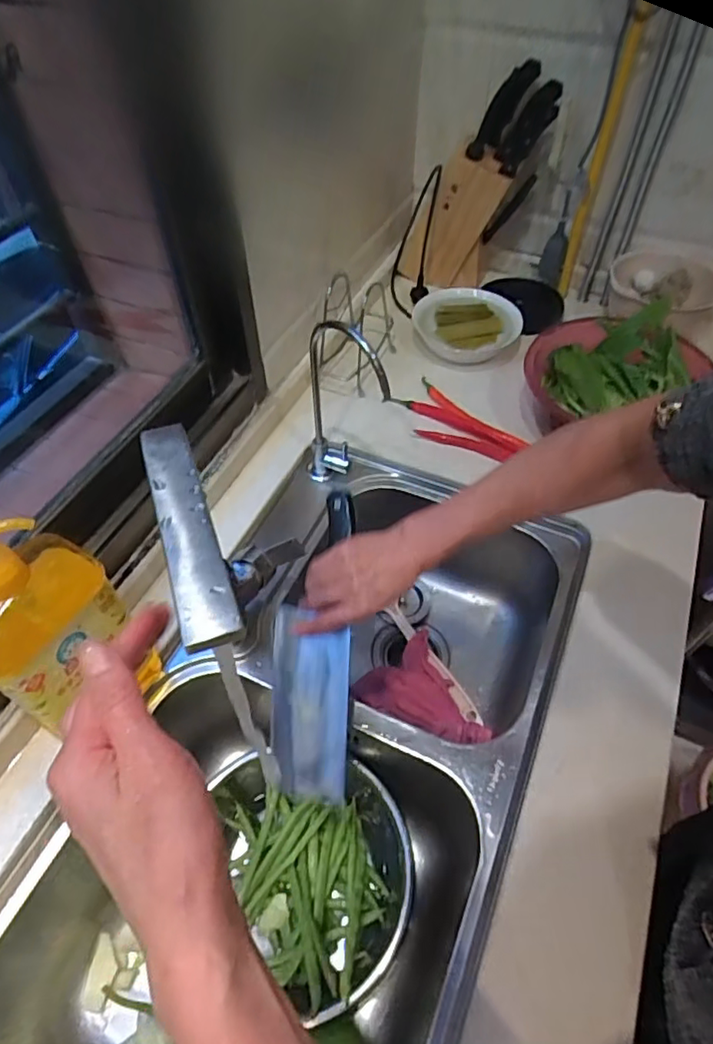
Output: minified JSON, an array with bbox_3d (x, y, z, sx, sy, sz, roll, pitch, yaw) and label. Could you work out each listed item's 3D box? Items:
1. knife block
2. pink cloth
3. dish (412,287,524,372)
[{"bbox_3d":[0.183,-0.529,0.942,0.189,0.308,0.098,9,53,7],"label":"knife block"},{"bbox_3d":[0.087,0.240,0.777,0.126,0.040,0.163,-28,58,-20],"label":"pink cloth"},{"bbox_3d":[0.179,-0.317,0.955,0.173,0.045,0.154,2,53,2],"label":"dish"}]

